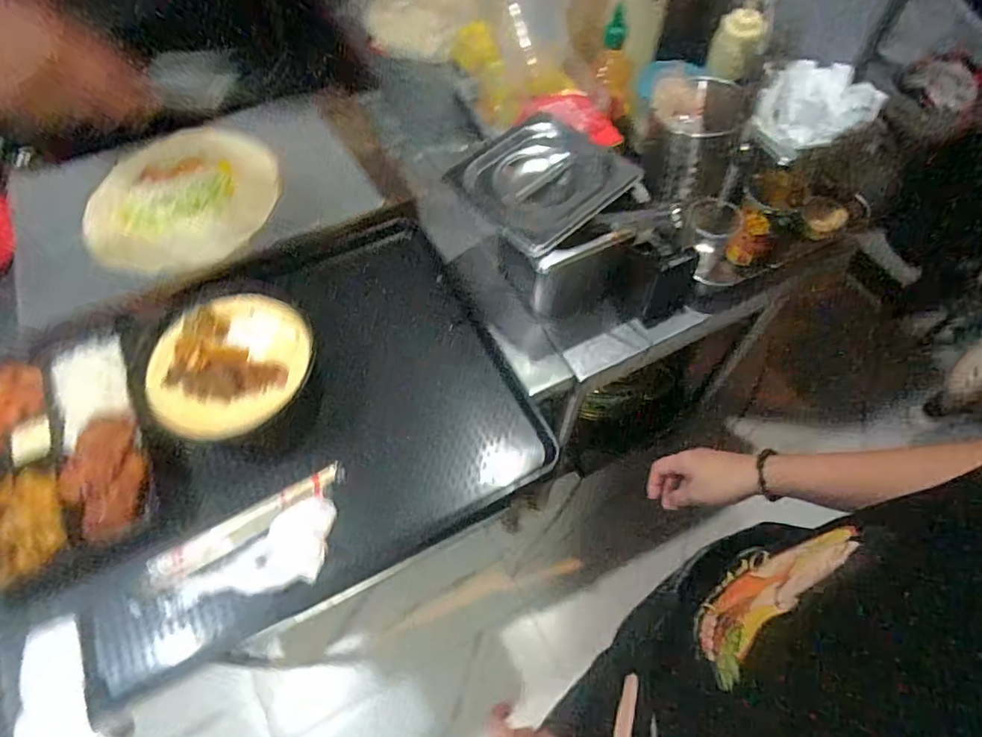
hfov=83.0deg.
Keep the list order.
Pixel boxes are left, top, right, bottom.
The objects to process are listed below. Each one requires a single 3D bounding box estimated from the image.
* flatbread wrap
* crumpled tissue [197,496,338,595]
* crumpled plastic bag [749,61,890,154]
[{"bbox_3d":[-0.406,-0.237,0.755,0.207,0.039,0.253,19,62,11],"label":"flatbread wrap"},{"bbox_3d":[-0.214,0.192,0.561,0.139,0.020,0.071,-39,67,-20],"label":"crumpled tissue"},{"bbox_3d":[0.406,-0.313,0.716,0.132,0.079,0.170,27,64,15],"label":"crumpled plastic bag"}]

